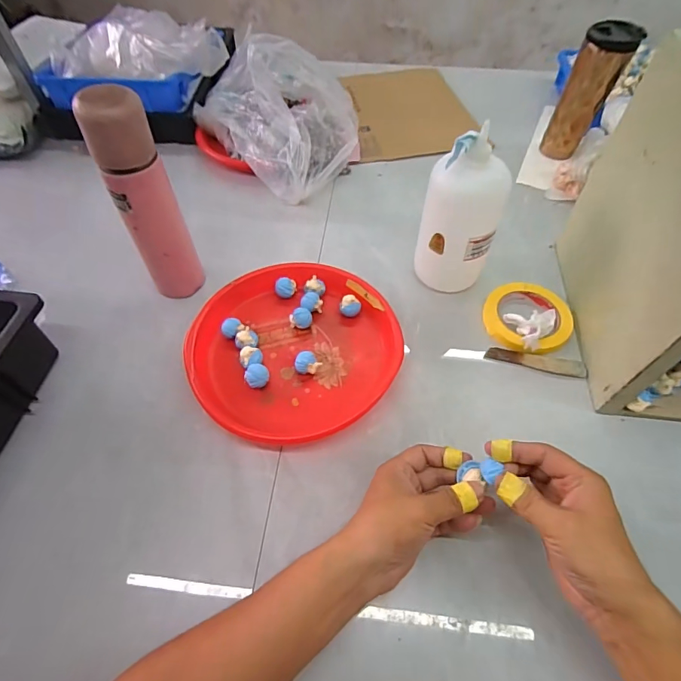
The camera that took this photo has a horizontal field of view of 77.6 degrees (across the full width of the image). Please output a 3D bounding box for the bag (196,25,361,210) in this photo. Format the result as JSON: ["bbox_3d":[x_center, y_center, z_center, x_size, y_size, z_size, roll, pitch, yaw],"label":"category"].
[{"bbox_3d":[-0.109,-0.383,0.694,0.153,0.206,0.285,-35,62,-20],"label":"bag"}]

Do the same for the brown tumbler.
[{"bbox_3d":[0.402,-0.398,0.699,0.072,0.194,0.067,0,56,1],"label":"brown tumbler"}]

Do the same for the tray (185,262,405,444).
[{"bbox_3d":[-0.057,0.002,0.530,0.242,0.033,0.236,0,56,1],"label":"tray"}]

